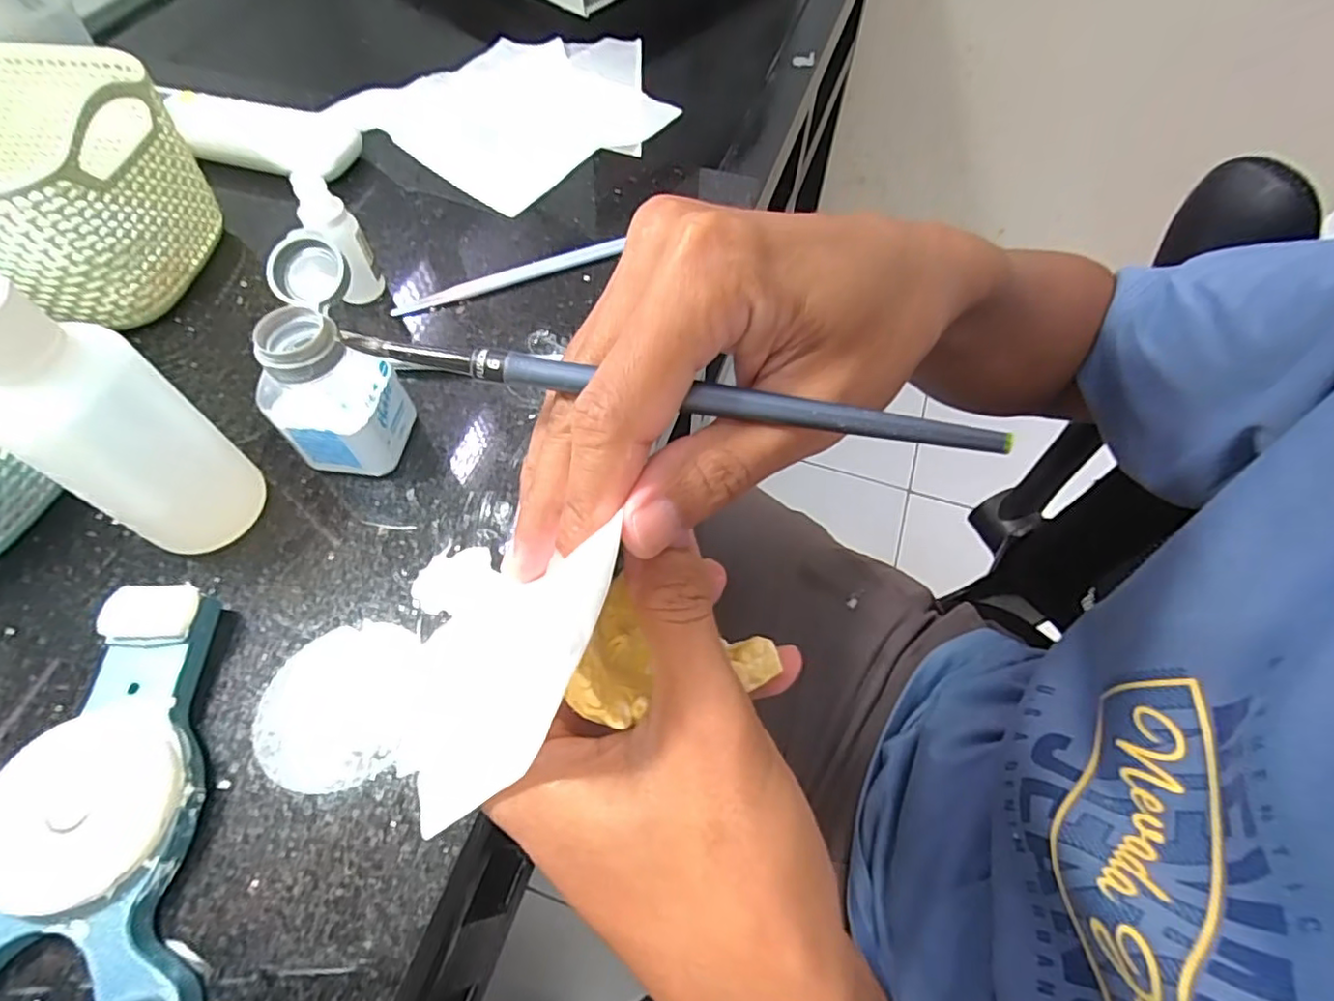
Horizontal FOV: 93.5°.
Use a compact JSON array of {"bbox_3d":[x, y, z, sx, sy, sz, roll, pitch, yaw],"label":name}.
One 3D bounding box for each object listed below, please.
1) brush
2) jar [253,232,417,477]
[{"bbox_3d":[-0.005,-0.027,0.154,0.165,0.005,0.006,10,58,9],"label":"brush"},{"bbox_3d":[-0.141,-0.052,0.262,0.052,0.074,0.066,-28,64,-16],"label":"jar"}]

